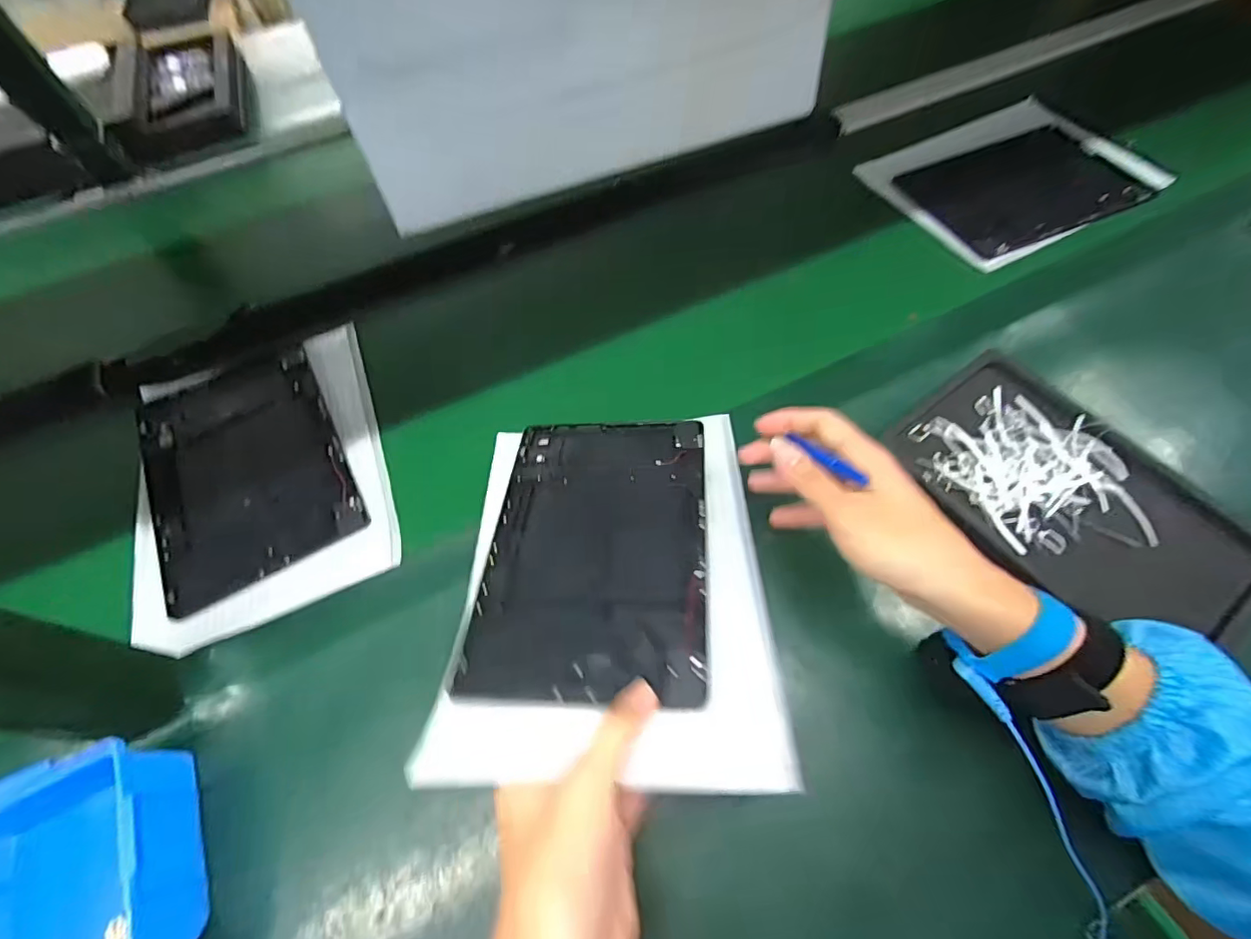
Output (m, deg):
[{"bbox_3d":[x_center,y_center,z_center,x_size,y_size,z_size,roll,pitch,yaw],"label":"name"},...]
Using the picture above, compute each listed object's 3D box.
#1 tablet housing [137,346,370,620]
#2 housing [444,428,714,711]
[{"bbox_3d":[-0.334,-0.005,0.483,0.153,0.012,0.230,-28,63,-14],"label":"tablet housing"},{"bbox_3d":[-0.020,0.050,0.396,0.152,0.008,0.231,-1,47,8],"label":"housing"}]

